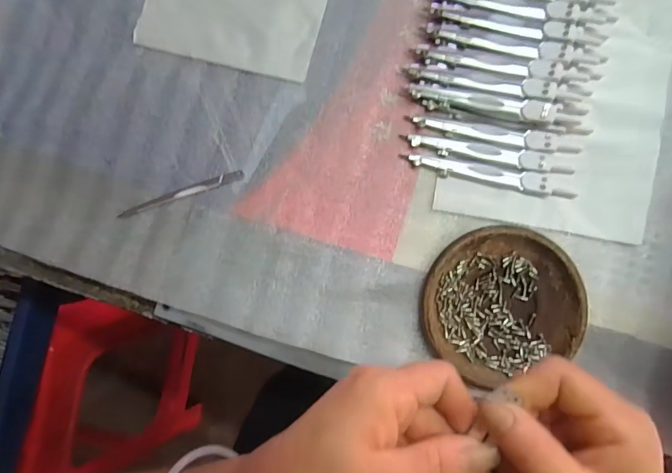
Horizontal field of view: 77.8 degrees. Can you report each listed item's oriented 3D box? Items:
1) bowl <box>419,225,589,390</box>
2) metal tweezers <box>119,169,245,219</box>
[{"bbox_3d":[0.118,0.047,0.304,0.110,0.018,0.104,0,86,6],"label":"bowl"},{"bbox_3d":[-0.126,-0.035,0.340,0.106,0.005,0.010,-17,85,4],"label":"metal tweezers"}]

